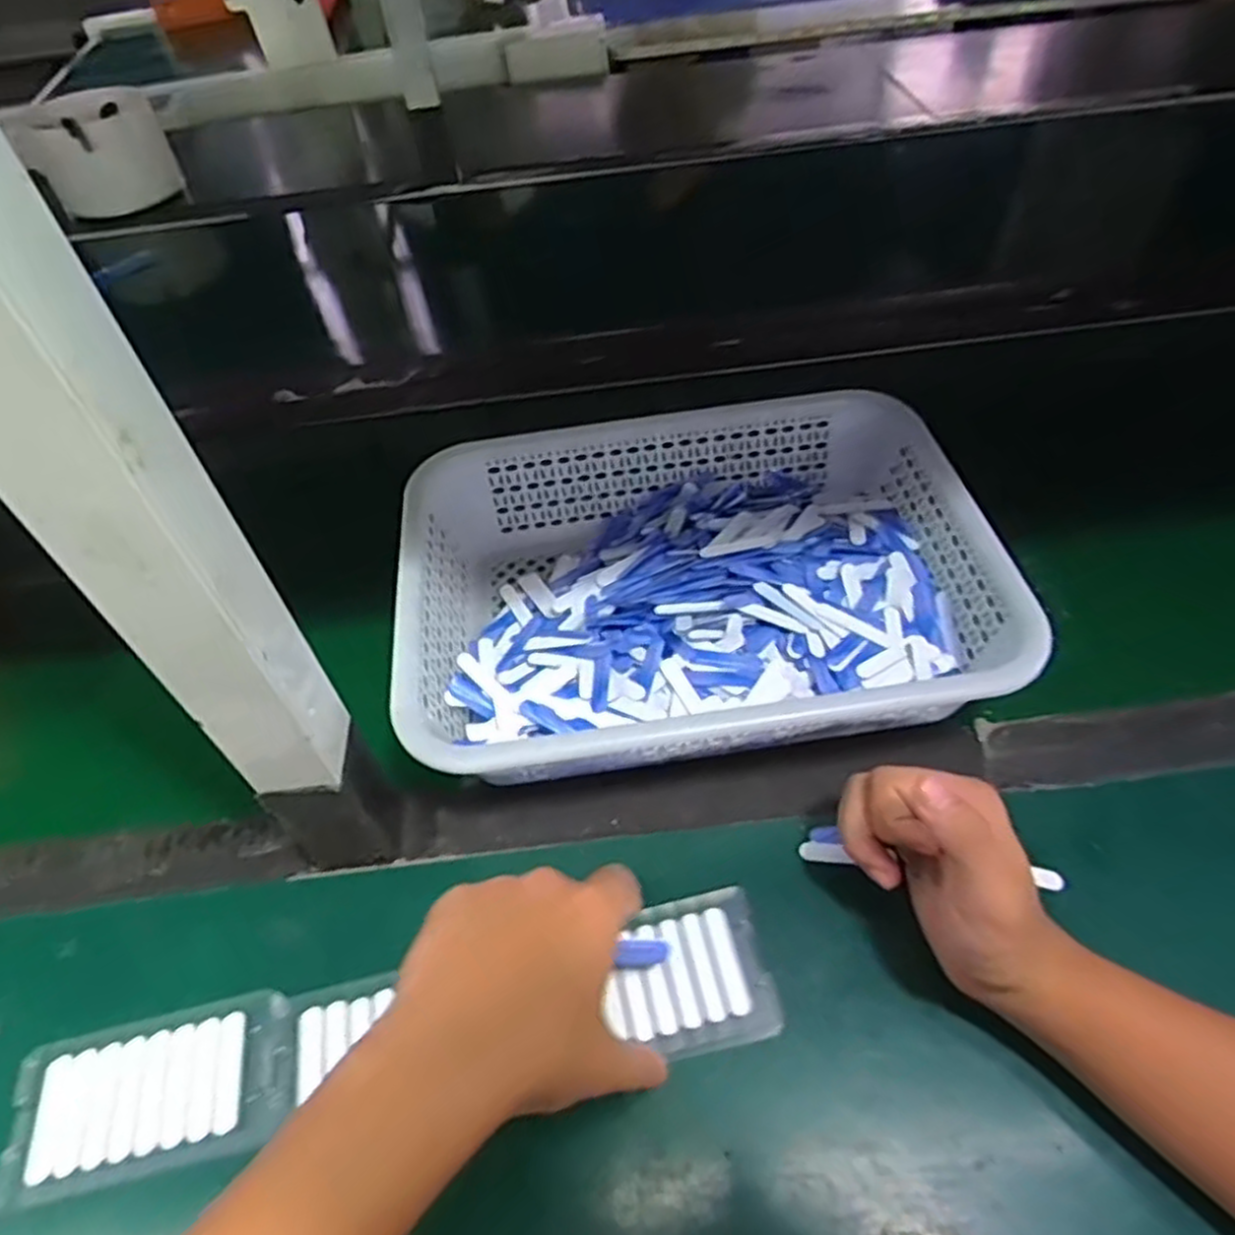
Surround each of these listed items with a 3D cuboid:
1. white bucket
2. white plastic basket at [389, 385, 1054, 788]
[{"bbox_3d":[-0.694,-0.623,1.053,0.181,0.127,0.182,-30,54,-18],"label":"white bucket"},{"bbox_3d":[0.049,-0.021,0.514,0.354,0.082,0.254,-8,50,-1],"label":"white plastic basket"}]

